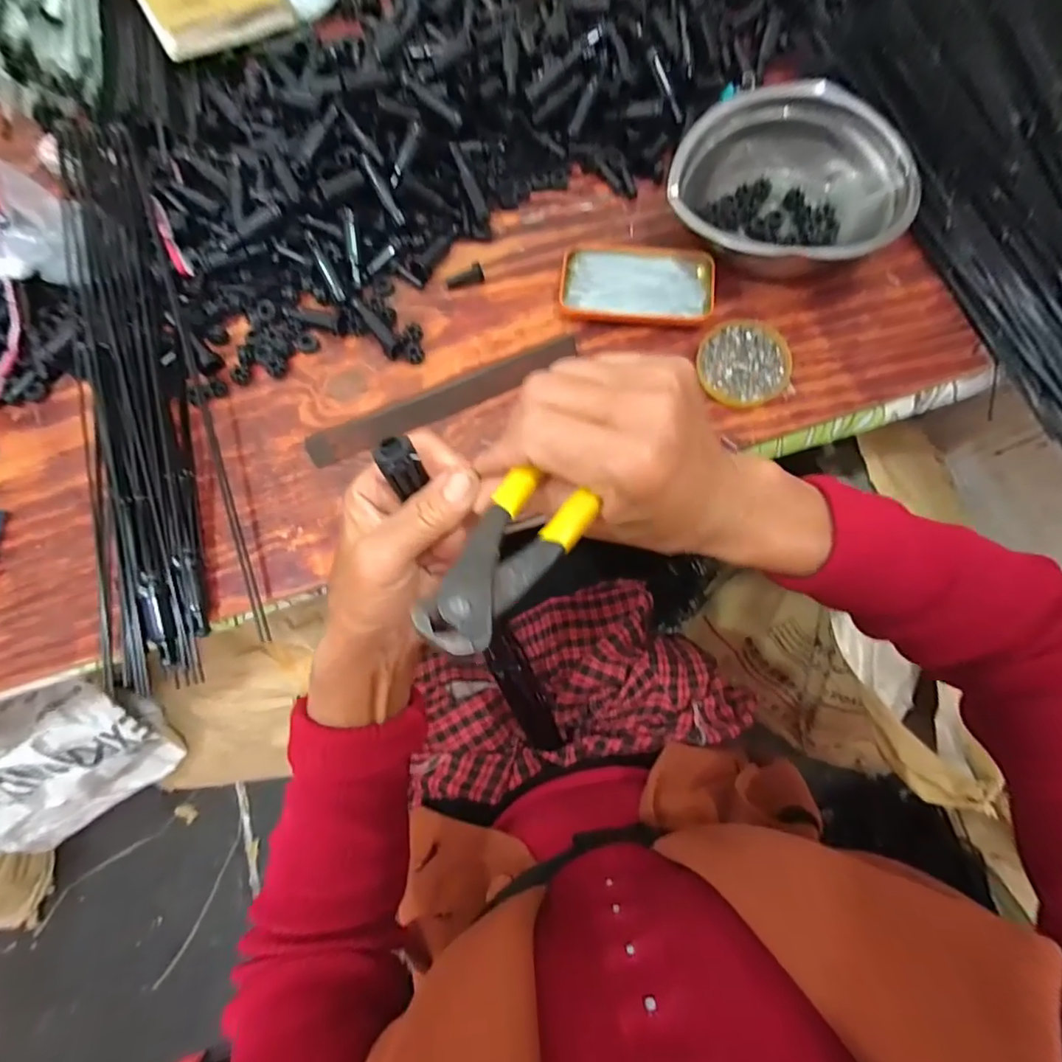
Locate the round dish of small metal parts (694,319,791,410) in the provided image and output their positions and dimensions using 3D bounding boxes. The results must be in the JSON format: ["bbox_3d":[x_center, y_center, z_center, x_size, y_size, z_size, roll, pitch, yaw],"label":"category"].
[{"bbox_3d":[0.198,-0.158,0.478,0.082,0.008,0.085,0,78,2],"label":"round dish of small metal parts"}]

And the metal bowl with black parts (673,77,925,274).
[{"bbox_3d":[0.244,-0.319,0.476,0.195,0.068,0.192,0,78,2],"label":"metal bowl with black parts"}]

